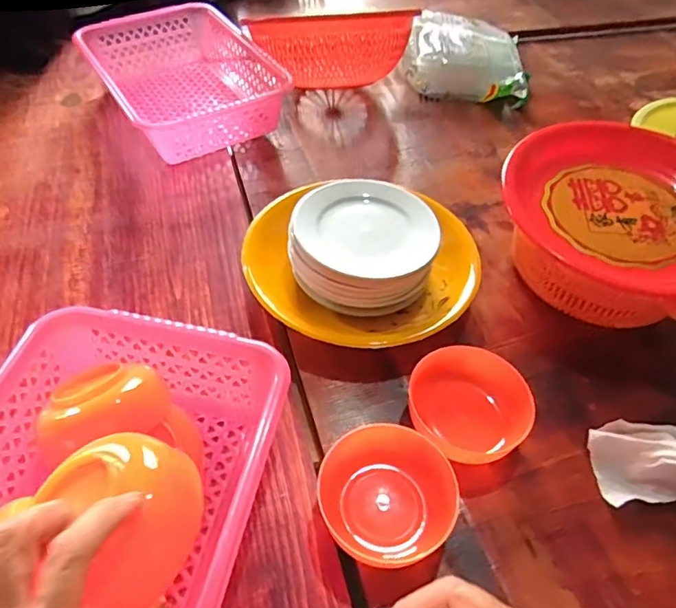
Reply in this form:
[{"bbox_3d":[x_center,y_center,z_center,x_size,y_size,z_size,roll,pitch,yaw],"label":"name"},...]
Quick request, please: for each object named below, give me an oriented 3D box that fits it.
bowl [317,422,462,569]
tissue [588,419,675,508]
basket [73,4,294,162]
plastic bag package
[{"bbox_3d":[0.037,0.149,0.424,0.100,0.044,0.099,2,50,-2],"label":"bowl"},{"bbox_3d":[0.272,0.124,0.453,0.107,0.050,0.069,-3,50,-6],"label":"tissue"},{"bbox_3d":[-0.223,-0.323,0.778,0.203,0.082,0.284,-24,55,-22],"label":"basket"},{"bbox_3d":[0.216,-0.406,0.886,0.199,0.072,0.175,13,50,8],"label":"plastic bag package"}]

